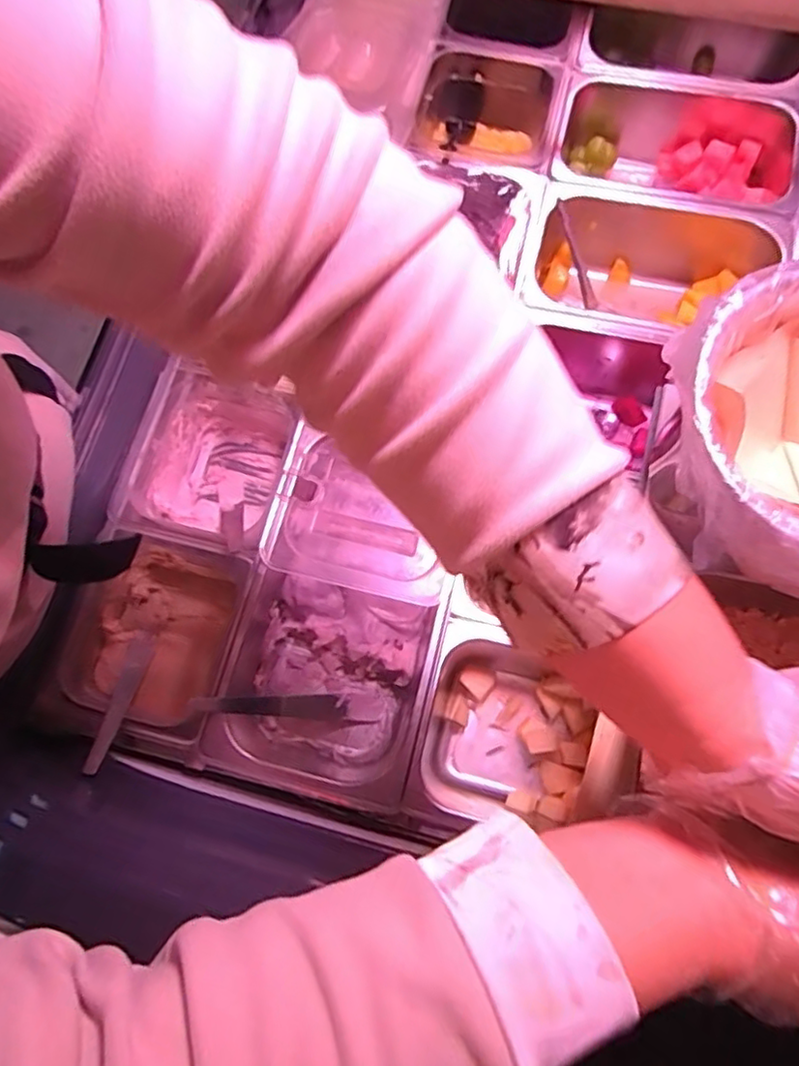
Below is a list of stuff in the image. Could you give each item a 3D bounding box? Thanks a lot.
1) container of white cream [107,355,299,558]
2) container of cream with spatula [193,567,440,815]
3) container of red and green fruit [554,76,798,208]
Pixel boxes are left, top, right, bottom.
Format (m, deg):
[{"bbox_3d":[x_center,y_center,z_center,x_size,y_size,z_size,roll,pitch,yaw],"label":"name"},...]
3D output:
[{"bbox_3d":[-0.183,-0.059,0.635,0.146,0.099,0.168,14,75,4],"label":"container of white cream"},{"bbox_3d":[-0.066,0.142,0.575,0.171,0.106,0.175,11,75,3],"label":"container of cream with spatula"},{"bbox_3d":[0.314,-0.423,0.723,0.261,0.085,0.166,16,75,5],"label":"container of red and green fruit"}]

